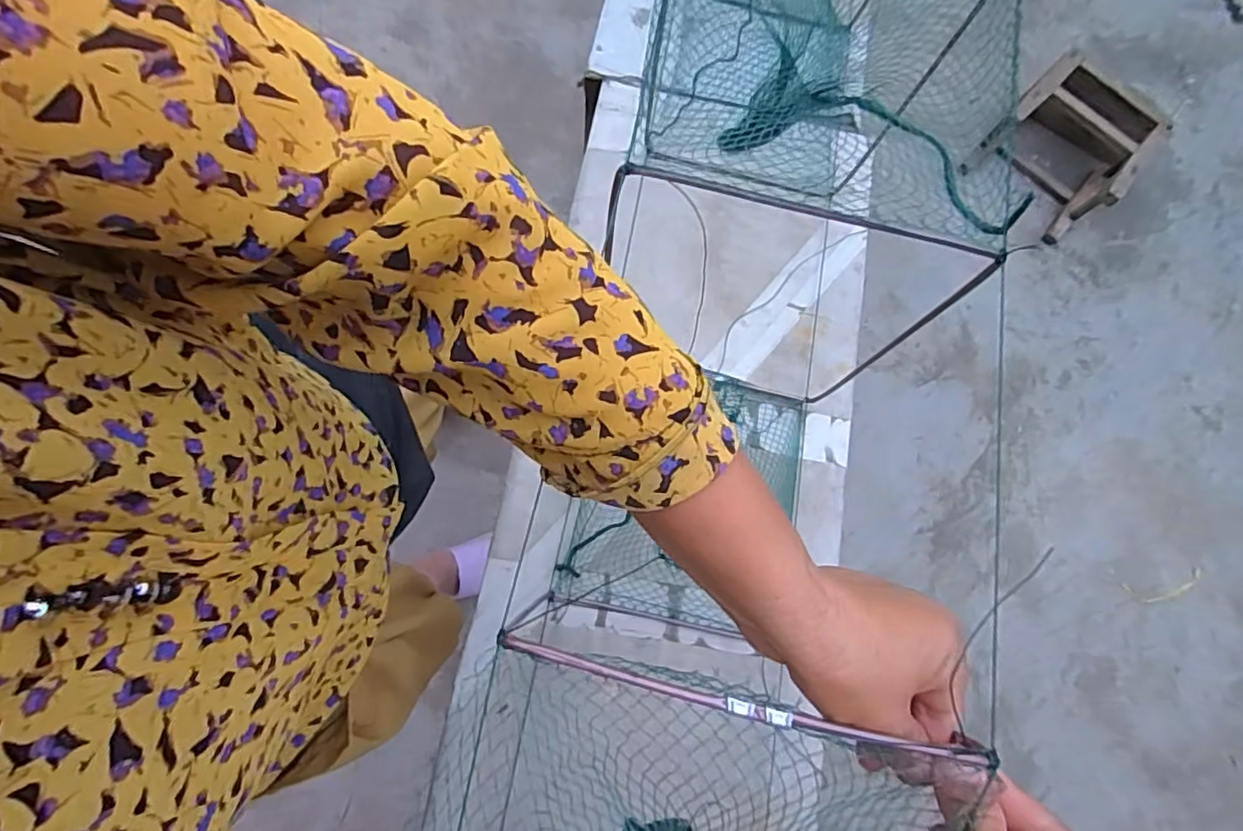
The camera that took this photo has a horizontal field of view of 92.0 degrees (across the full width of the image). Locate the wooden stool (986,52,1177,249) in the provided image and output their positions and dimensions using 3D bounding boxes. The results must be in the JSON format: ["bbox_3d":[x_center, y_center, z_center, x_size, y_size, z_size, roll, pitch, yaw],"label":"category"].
[{"bbox_3d":[1.088,-0.655,1.480,0.315,0.220,0.299,41,78,8],"label":"wooden stool"}]

